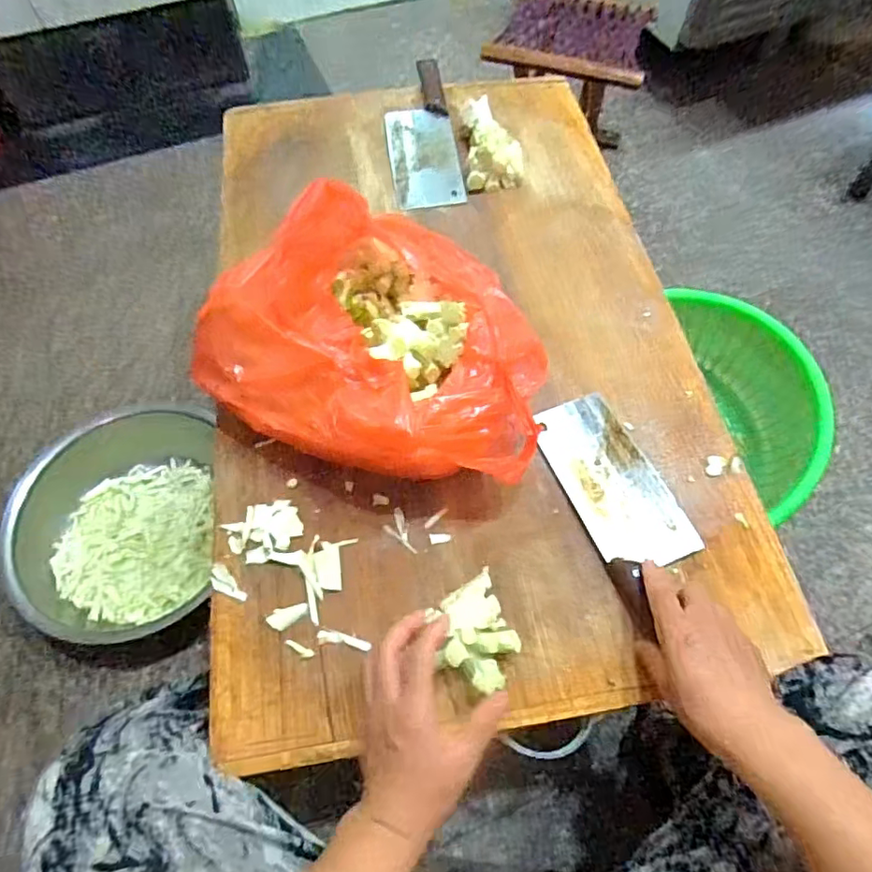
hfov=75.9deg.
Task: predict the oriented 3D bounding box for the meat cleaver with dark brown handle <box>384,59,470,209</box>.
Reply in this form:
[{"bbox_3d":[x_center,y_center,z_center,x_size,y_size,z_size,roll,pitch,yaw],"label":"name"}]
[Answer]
[{"bbox_3d":[-0.024,-0.435,0.798,0.092,0.022,0.287,-7,63,-4],"label":"meat cleaver with dark brown handle"}]

